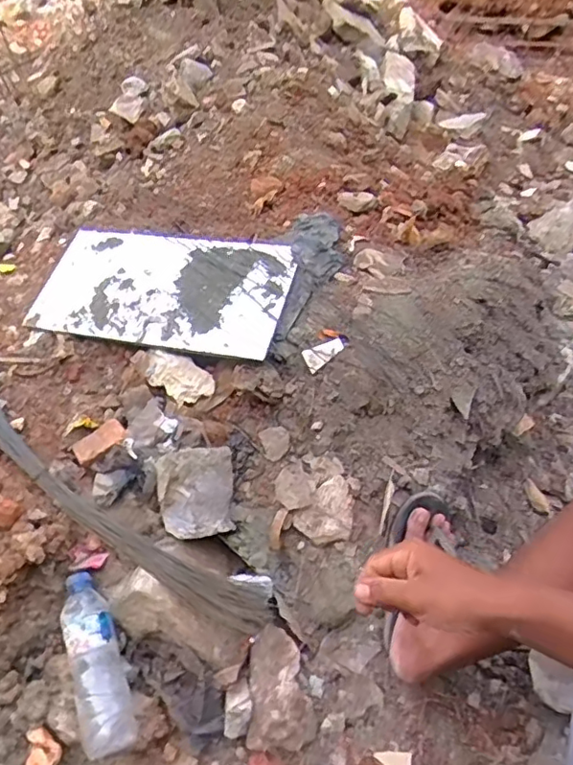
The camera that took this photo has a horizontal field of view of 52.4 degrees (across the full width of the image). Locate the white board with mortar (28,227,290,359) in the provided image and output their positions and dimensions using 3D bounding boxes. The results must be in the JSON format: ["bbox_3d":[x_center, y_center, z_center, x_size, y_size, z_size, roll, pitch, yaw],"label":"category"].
[{"bbox_3d":[-0.224,-0.180,1.063,0.474,0.016,0.258,11,58,21],"label":"white board with mortar"}]

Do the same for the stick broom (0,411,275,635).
[{"bbox_3d":[-0.378,0.103,0.946,0.859,0.174,0.127,30,55,29],"label":"stick broom"}]

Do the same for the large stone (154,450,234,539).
[{"bbox_3d":[-0.131,0.163,0.862,0.119,0.126,0.089,-14,46,-9],"label":"large stone"}]

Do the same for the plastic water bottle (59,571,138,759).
[{"bbox_3d":[-0.247,0.354,0.752,0.061,0.049,0.222,-18,64,-12],"label":"plastic water bottle"}]

